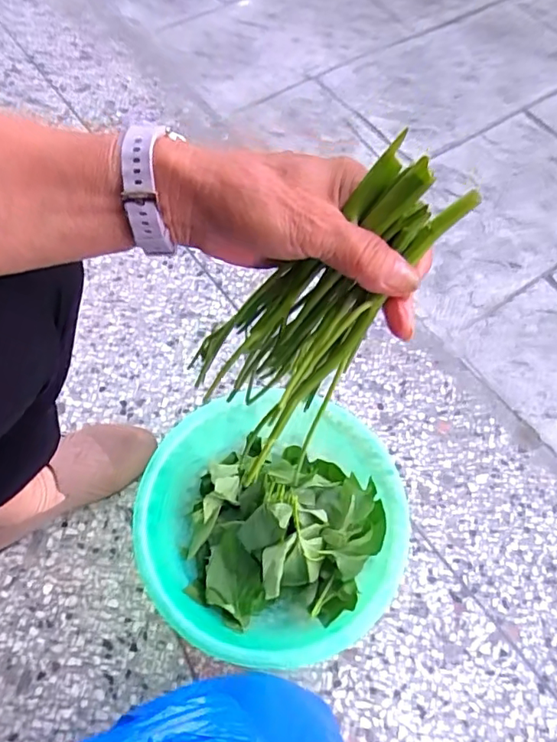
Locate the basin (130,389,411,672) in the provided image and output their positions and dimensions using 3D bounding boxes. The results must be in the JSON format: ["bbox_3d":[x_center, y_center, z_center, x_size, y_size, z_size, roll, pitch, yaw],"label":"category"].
[{"bbox_3d":[0.001,0.174,0.627,0.314,0.087,0.279,7,63,1],"label":"basin"}]

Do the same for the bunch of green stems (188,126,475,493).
[{"bbox_3d":[0.020,-0.030,0.316,0.043,0.210,0.090,-6,57,-44],"label":"bunch of green stems"}]

